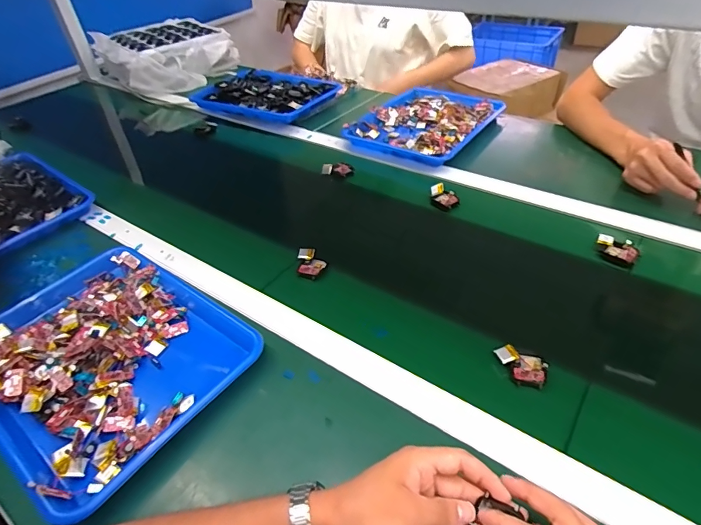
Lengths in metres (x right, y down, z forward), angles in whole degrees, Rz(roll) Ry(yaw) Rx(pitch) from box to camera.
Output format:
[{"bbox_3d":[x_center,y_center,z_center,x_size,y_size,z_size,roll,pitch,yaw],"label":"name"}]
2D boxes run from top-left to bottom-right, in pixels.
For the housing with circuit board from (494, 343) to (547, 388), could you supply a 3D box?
[{"bbox_3d":[0.190,0.115,0.481,0.054,0.017,0.042,8,43,15],"label":"housing with circuit board"}]

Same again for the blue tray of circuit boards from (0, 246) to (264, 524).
[{"bbox_3d":[-0.297,0.106,0.519,0.334,0.043,0.261,22,48,28],"label":"blue tray of circuit boards"}]

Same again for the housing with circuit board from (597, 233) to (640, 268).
[{"bbox_3d":[0.377,-0.018,0.612,0.055,0.020,0.037,30,52,34],"label":"housing with circuit board"}]

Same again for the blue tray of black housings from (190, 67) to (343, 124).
[{"bbox_3d":[-0.222,-0.429,1.107,0.340,0.049,0.230,18,46,24],"label":"blue tray of black housings"}]

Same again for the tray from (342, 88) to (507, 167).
[{"bbox_3d":[0.166,-0.304,0.936,0.241,0.041,0.297,24,49,30],"label":"tray"}]

